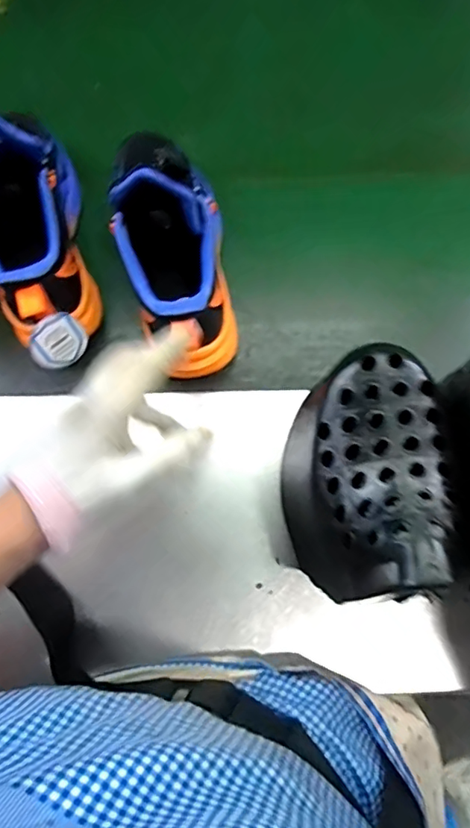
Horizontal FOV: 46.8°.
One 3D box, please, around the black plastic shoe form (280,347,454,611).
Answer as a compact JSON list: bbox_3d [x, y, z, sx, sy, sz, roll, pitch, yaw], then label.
[{"bbox_3d":[0.074,0.033,0.315,0.086,0.081,0.134,-8,74,-2],"label":"black plastic shoe form"}]

